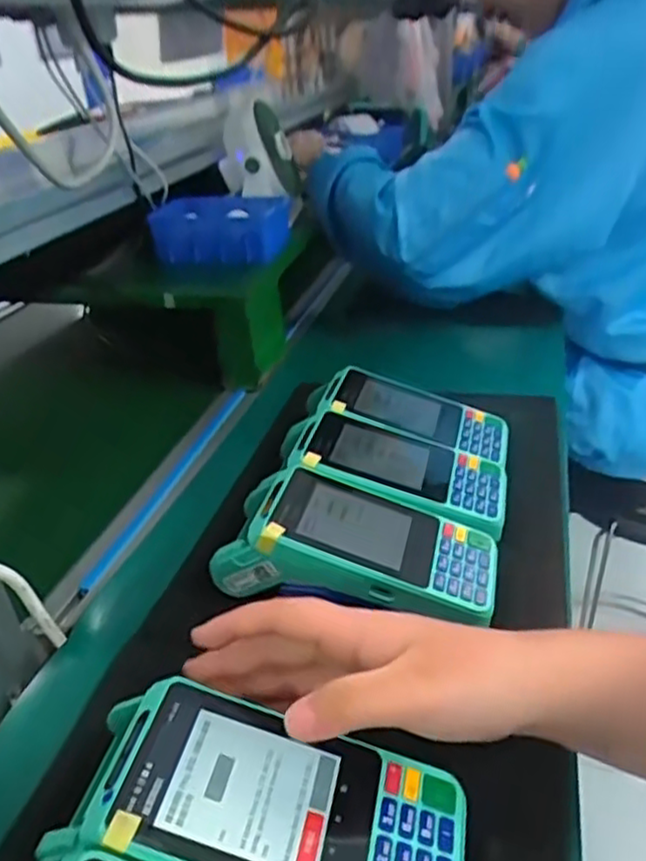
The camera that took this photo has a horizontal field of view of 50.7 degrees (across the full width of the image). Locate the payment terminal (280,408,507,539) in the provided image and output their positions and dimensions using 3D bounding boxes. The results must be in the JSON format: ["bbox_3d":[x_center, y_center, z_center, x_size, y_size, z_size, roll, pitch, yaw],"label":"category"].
[{"bbox_3d":[0.046,0.022,0.496,0.169,0.042,0.088,5,32,15],"label":"payment terminal"}]

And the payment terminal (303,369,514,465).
[{"bbox_3d":[0.066,-0.017,0.563,0.167,0.040,0.086,3,31,11],"label":"payment terminal"}]

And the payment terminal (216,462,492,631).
[{"bbox_3d":[0.022,0.067,0.429,0.172,0.045,0.083,4,32,13],"label":"payment terminal"}]

